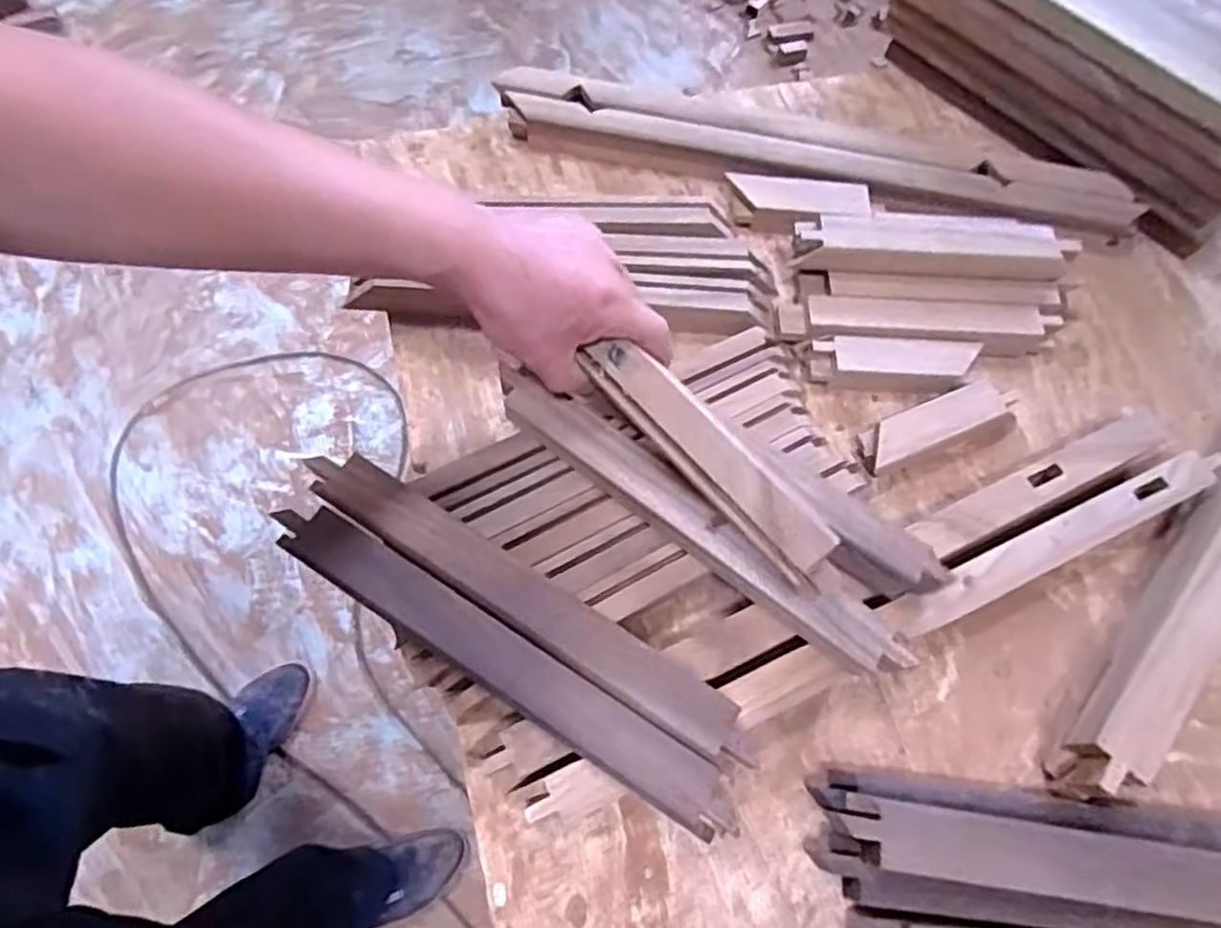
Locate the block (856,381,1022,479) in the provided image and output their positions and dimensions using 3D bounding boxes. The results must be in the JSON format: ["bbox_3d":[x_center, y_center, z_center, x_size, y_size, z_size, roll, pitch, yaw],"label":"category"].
[{"bbox_3d":[0.243,-0.027,0.537,0.124,0.034,0.033,-22,70,-11],"label":"block"}]

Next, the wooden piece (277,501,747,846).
[{"bbox_3d":[-0.064,0.114,0.415,0.300,0.021,0.037,31,69,9],"label":"wooden piece"}]

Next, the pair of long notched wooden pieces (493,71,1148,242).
[{"bbox_3d":[0.178,-0.271,0.618,0.543,0.028,0.056,11,67,2],"label":"pair of long notched wooden pieces"}]

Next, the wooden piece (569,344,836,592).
[{"bbox_3d":[0.057,-0.007,0.409,0.174,0.024,0.036,46,112,15],"label":"wooden piece"}]

